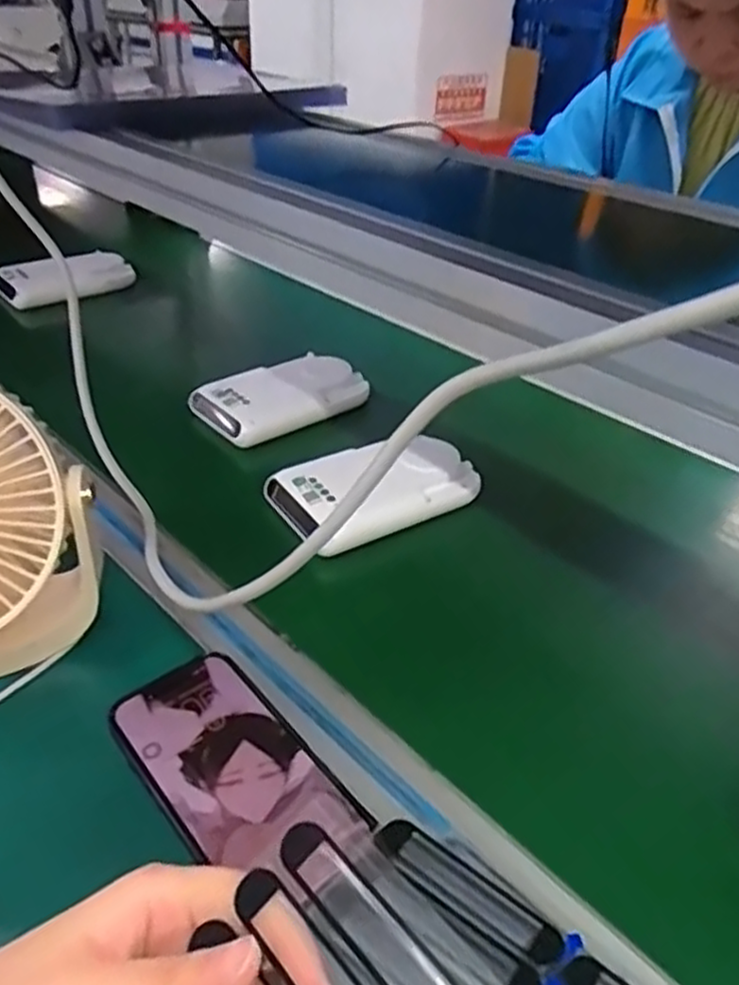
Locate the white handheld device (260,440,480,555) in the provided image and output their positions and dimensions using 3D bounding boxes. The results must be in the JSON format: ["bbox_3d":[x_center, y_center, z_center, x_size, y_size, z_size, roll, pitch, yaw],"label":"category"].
[{"bbox_3d":[0.012,-0.003,0.569,0.163,0.043,0.070,-18,41,-26],"label":"white handheld device"}]

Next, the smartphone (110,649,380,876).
[{"bbox_3d":[-0.069,0.140,0.379,0.074,0.008,0.142,-26,45,-33],"label":"smartphone"}]

